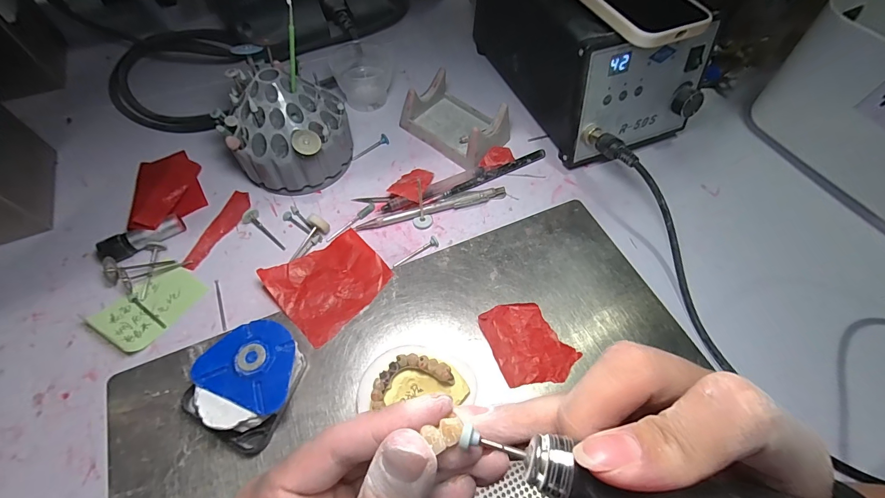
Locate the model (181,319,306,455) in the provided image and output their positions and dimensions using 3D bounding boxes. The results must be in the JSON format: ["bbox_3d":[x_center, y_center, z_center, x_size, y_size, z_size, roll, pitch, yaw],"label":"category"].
[{"bbox_3d":[-0.127,0.087,0.249,0.064,0.030,0.070,1,60,-2],"label":"model"}]

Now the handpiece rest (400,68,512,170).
[{"bbox_3d":[0.016,-0.132,0.375,0.095,0.041,0.067,36,65,17],"label":"handpiece rest"}]

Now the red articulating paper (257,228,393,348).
[{"bbox_3d":[-0.087,0.024,0.296,0.080,0.016,0.068,-40,69,-22],"label":"red articulating paper"}]

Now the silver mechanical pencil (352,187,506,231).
[{"bbox_3d":[-0.008,-0.037,0.338,0.139,0.009,0.010,-15,62,-11],"label":"silver mechanical pencil"}]

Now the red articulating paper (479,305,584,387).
[{"bbox_3d":[0.064,0.069,0.281,0.055,0.004,0.064,-20,63,-13],"label":"red articulating paper"}]

